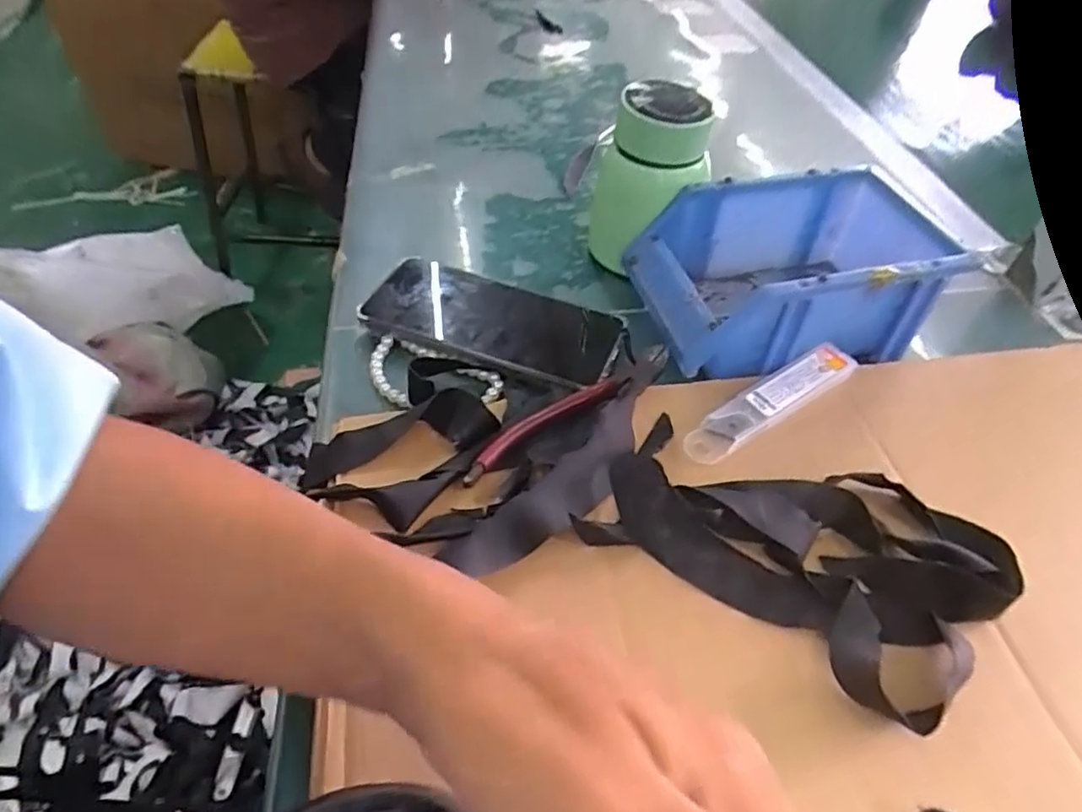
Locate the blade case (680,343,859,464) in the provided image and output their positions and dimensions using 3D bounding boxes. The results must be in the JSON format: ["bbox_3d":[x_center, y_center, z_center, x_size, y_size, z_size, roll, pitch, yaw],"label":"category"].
[{"bbox_3d":[0.134,-0.004,0.373,0.128,0.013,0.026,-26,54,-24],"label":"blade case"}]

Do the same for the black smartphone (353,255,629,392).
[{"bbox_3d":[-0.031,-0.056,0.419,0.159,0.012,0.082,17,43,7],"label":"black smartphone"}]

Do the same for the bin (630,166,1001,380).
[{"bbox_3d":[0.161,-0.090,0.420,0.180,0.072,0.124,-6,49,-9],"label":"bin"}]

